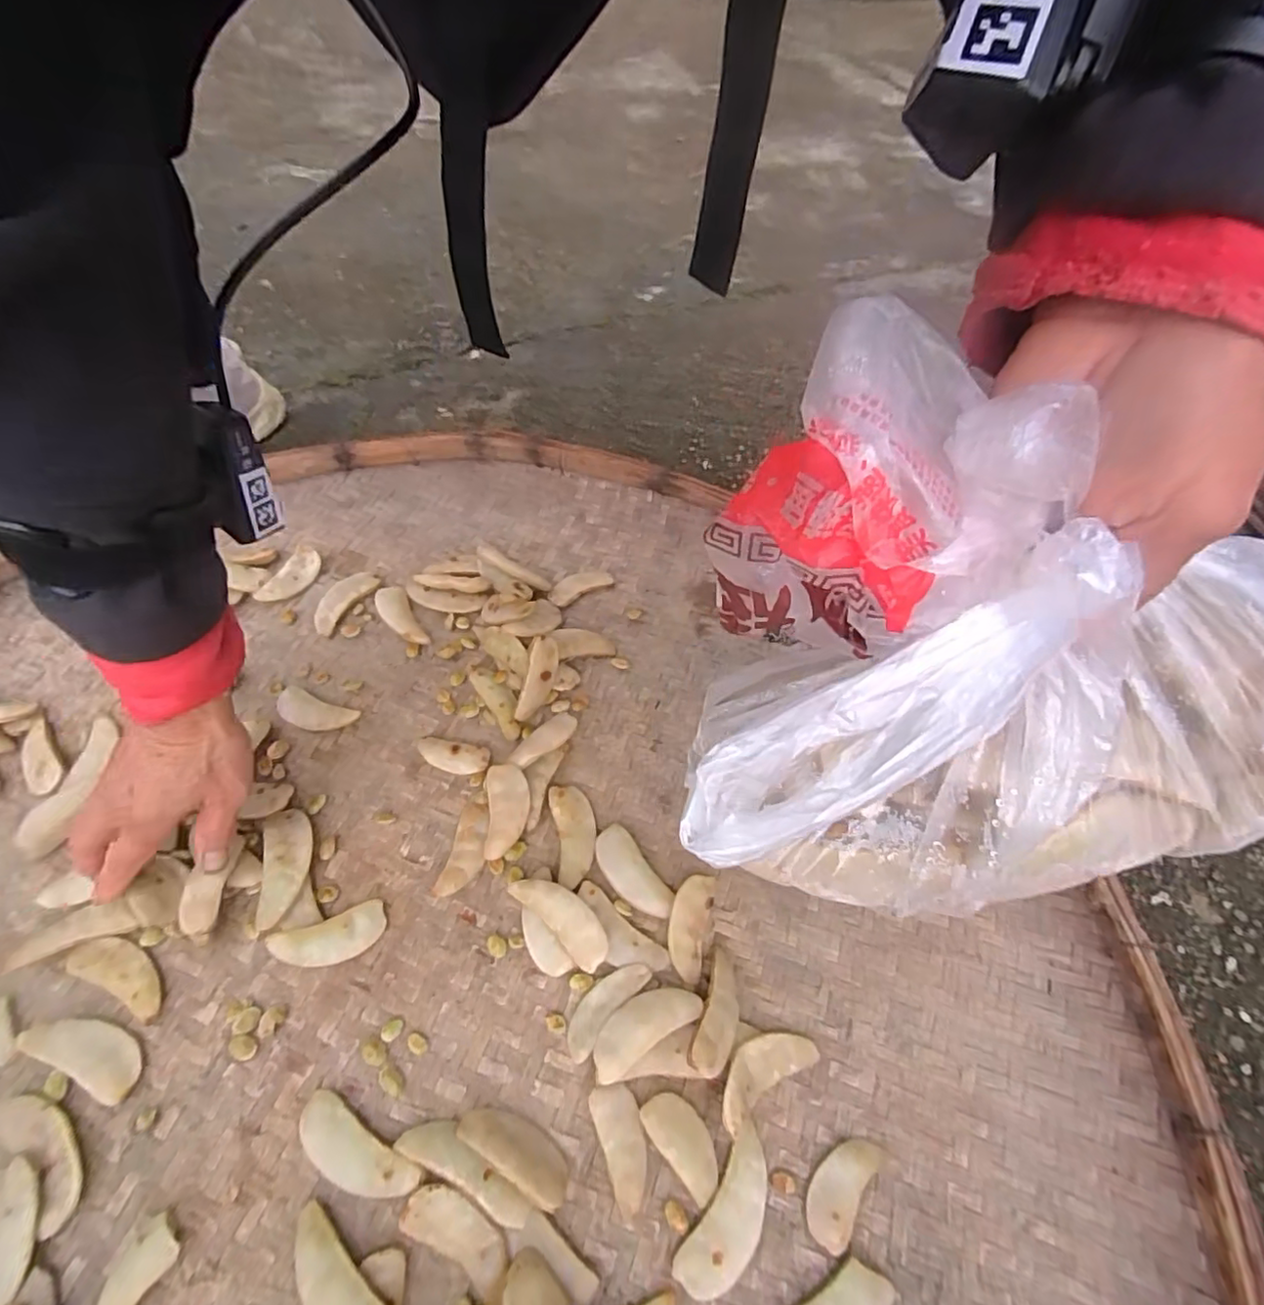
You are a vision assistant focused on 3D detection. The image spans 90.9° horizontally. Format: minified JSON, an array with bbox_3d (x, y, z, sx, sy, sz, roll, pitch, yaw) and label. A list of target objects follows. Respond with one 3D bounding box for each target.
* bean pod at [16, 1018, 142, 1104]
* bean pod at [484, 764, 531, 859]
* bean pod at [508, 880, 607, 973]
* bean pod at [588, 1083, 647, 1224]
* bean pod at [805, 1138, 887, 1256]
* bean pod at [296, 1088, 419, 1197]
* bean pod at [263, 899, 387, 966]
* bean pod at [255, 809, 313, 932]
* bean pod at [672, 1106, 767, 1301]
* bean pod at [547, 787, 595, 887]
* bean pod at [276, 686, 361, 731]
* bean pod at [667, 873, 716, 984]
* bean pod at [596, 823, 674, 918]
[{"bbox_3d":[-0.301,0.218,0.342,0.072,0.011,0.025,20,57,12],"label":"bean pod"},{"bbox_3d":[-0.084,0.105,0.416,0.028,0.011,0.059,-4,56,-5],"label":"bean pod"},{"bbox_3d":[-0.042,0.161,0.380,0.068,0.013,0.026,38,62,21],"label":"bean pod"},{"bbox_3d":[-0.004,0.264,0.333,0.024,0.009,0.057,-16,58,-12],"label":"bean pod"},{"bbox_3d":[0.110,0.279,0.325,0.026,0.012,0.053,35,61,20],"label":"bean pod"},{"bbox_3d":[-0.146,0.260,0.324,0.072,0.007,0.026,27,59,16],"label":"bean pod"},{"bbox_3d":[-0.180,0.171,0.371,0.061,0.014,0.026,-9,56,-23],"label":"bean pod"},{"bbox_3d":[-0.220,0.135,0.395,0.033,0.017,0.072,-13,57,-11],"label":"bean pod"},{"bbox_3d":[0.052,0.287,0.320,0.030,0.010,0.076,30,60,17],"label":"bean pod"},{"bbox_3d":[-0.038,0.122,0.417,0.028,0.011,0.067,-8,56,-7],"label":"bean pod"},{"bbox_3d":[-0.240,0.044,0.464,0.068,0.013,0.027,19,57,11],"label":"bean pod"},{"bbox_3d":[0.036,0.170,0.387,0.025,0.015,0.060,11,71,5],"label":"bean pod"},{"bbox_3d":[-0.001,0.141,0.399,0.027,0.004,0.067,-31,62,-21],"label":"bean pod"}]

